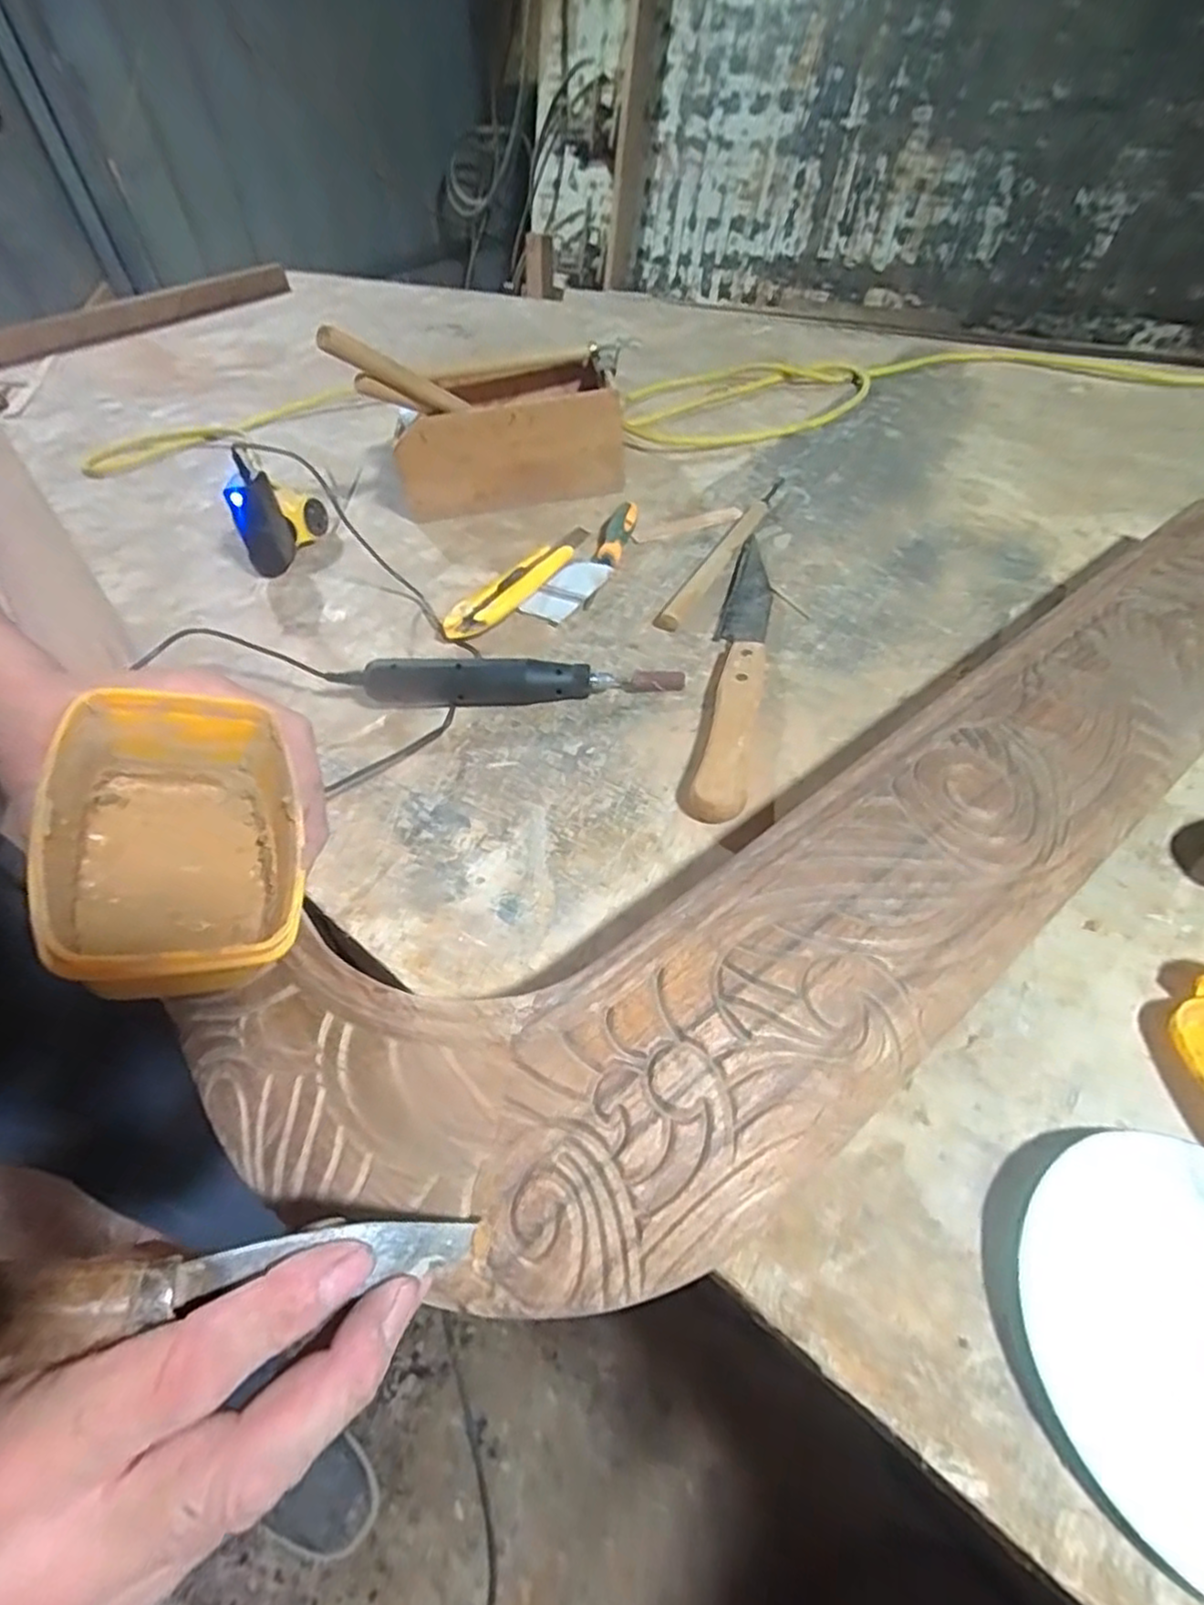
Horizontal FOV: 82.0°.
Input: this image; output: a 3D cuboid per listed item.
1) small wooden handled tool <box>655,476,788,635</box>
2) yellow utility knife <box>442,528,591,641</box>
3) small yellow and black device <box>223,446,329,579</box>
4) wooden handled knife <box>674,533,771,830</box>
[{"bbox_3d":[0.101,-0.207,0.548,0.021,0.015,0.243,18,52,22],"label":"small wooden handled tool"},{"bbox_3d":[-0.059,-0.174,0.535,0.042,0.023,0.167,18,52,22],"label":"yellow utility knife"},{"bbox_3d":[-0.280,-0.251,0.592,0.036,0.086,0.082,7,48,13],"label":"small yellow and black device"},{"bbox_3d":[0.087,-0.095,0.444,0.035,0.018,0.275,7,48,13],"label":"wooden handled knife"}]

